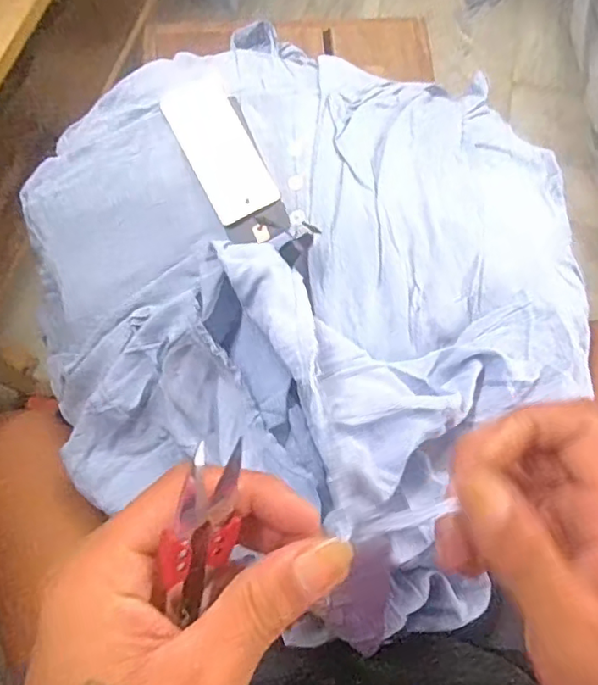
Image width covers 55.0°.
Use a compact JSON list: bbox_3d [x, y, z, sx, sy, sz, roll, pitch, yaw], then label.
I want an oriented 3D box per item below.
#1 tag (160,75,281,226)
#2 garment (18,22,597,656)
[{"bbox_3d":[-0.060,-0.145,0.426,0.048,0.005,0.121,-27,76,0],"label":"tag"},{"bbox_3d":[-0.002,-0.064,0.413,0.407,0.105,0.416,35,76,8],"label":"garment"}]

